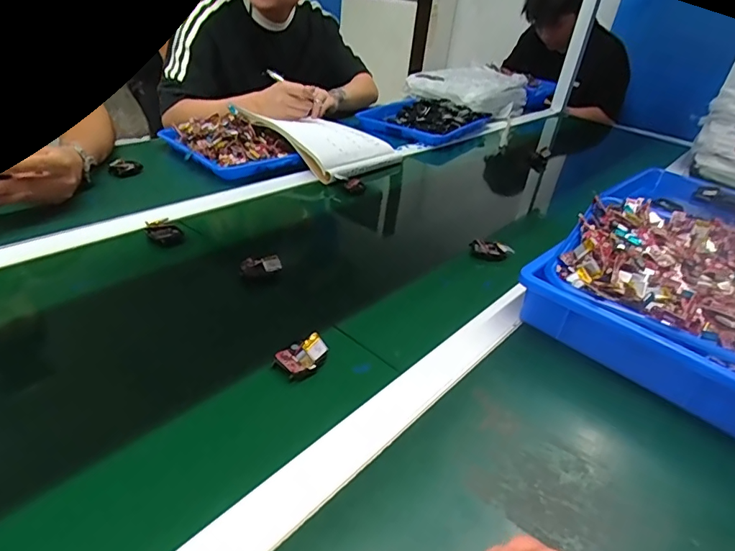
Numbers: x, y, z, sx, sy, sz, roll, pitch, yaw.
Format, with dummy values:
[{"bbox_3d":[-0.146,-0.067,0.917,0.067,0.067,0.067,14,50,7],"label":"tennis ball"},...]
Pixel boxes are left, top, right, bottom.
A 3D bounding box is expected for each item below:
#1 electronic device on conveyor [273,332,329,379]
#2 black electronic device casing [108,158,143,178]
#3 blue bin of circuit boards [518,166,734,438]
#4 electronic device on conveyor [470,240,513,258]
[{"bbox_3d":[-0.060,0.072,0.438,0.034,0.022,0.045,26,37,26],"label":"electronic device on conveyor"},{"bbox_3d":[-0.394,-0.177,0.771,0.049,0.015,0.041,-8,35,-26],"label":"black electronic device casing"},{"bbox_3d":[0.398,0.031,0.509,0.371,0.130,0.302,30,38,30],"label":"blue bin of circuit boards"},{"bbox_3d":[0.176,-0.036,0.674,0.060,0.021,0.022,21,35,19],"label":"electronic device on conveyor"}]

